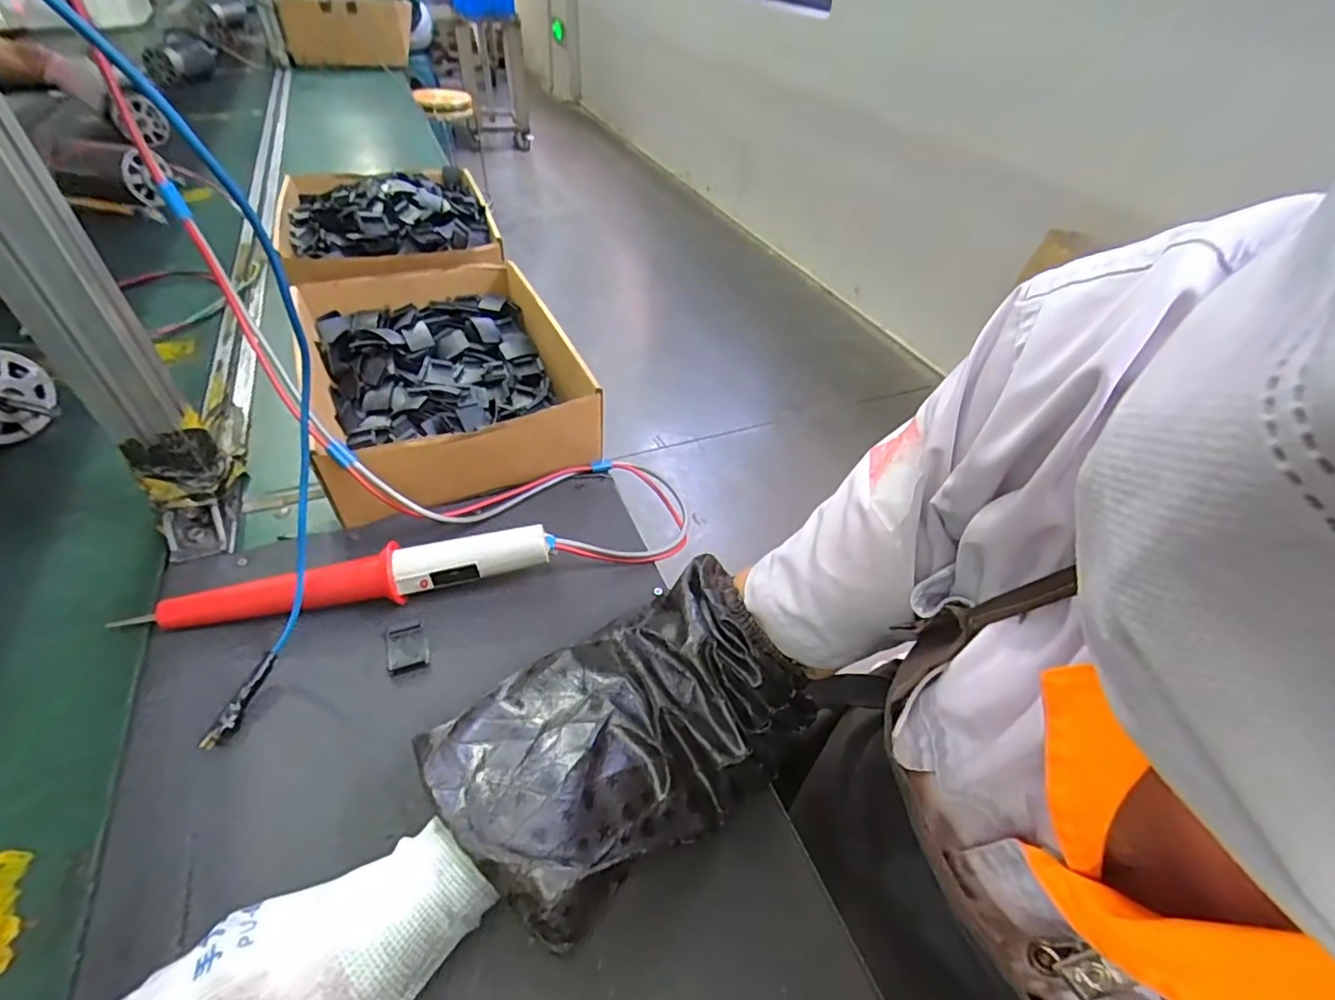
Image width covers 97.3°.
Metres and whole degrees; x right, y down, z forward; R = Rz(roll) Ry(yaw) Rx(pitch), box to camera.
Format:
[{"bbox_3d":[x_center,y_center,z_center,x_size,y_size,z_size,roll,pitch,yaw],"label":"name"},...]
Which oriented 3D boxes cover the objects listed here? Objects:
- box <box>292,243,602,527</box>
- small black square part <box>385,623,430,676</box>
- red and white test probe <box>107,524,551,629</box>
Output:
[{"bbox_3d":[-0.220,-0.127,0.572,0.223,0.076,0.336,-17,48,-21],"label":"box"},{"bbox_3d":[-0.174,0.099,0.392,0.026,0.004,0.035,-14,47,-19],"label":"small black square part"},{"bbox_3d":[-0.215,0.056,0.410,0.258,0.039,0.031,-6,45,-11],"label":"red and white test probe"}]

